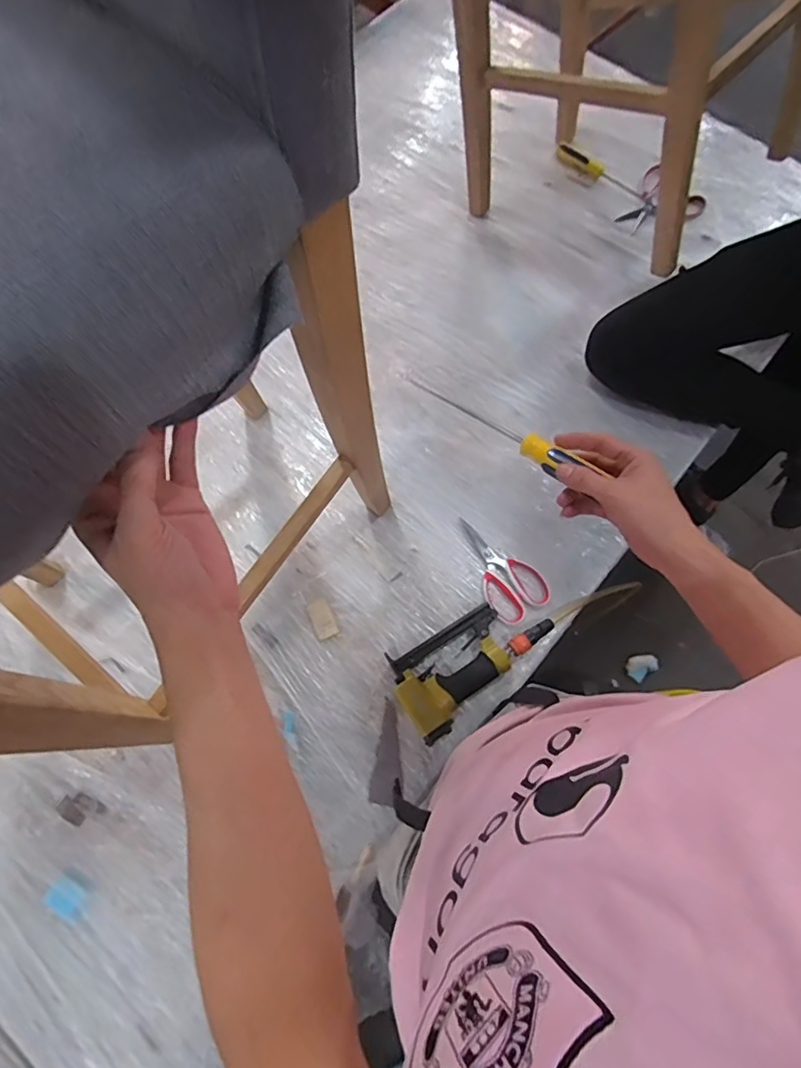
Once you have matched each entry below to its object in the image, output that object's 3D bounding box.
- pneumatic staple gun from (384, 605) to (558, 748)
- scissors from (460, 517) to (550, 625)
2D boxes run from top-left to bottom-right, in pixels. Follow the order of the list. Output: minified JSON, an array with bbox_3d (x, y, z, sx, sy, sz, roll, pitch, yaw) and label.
[{"bbox_3d":[0.107,0.180,0.821,0.252,0.038,0.125,-33,75,-11],"label":"pneumatic staple gun"},{"bbox_3d":[0.153,0.050,0.894,0.093,0.006,0.185,-32,75,-11],"label":"scissors"}]

